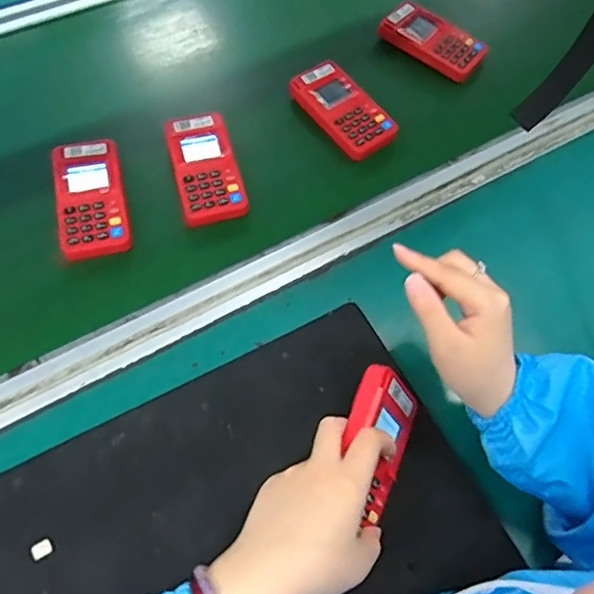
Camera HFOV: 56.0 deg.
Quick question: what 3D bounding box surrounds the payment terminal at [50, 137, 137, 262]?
[{"bbox_3d":[-0.196,-0.094,0.538,0.066,0.020,0.120,-15,70,-9],"label":"payment terminal"}]

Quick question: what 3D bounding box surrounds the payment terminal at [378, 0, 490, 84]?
[{"bbox_3d":[0.164,-0.308,0.667,0.123,0.021,0.061,36,67,14],"label":"payment terminal"}]

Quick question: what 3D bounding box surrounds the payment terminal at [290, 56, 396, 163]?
[{"bbox_3d":[0.049,-0.207,0.606,0.061,0.020,0.122,-35,70,-19],"label":"payment terminal"}]

